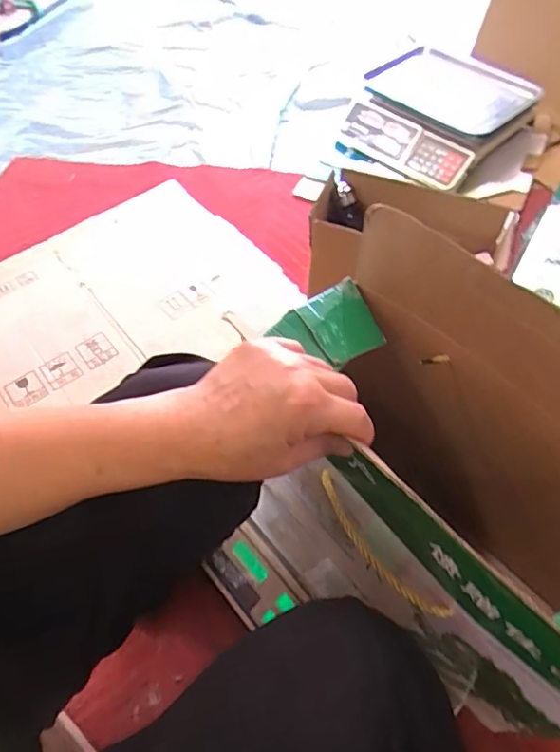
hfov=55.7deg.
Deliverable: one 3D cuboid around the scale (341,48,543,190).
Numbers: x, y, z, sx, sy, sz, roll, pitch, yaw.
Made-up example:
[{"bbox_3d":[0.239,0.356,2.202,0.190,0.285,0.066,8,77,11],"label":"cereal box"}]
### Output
[{"bbox_3d":[0.355,-0.597,1.210,0.350,0.111,0.337,39,65,25],"label":"scale"}]

